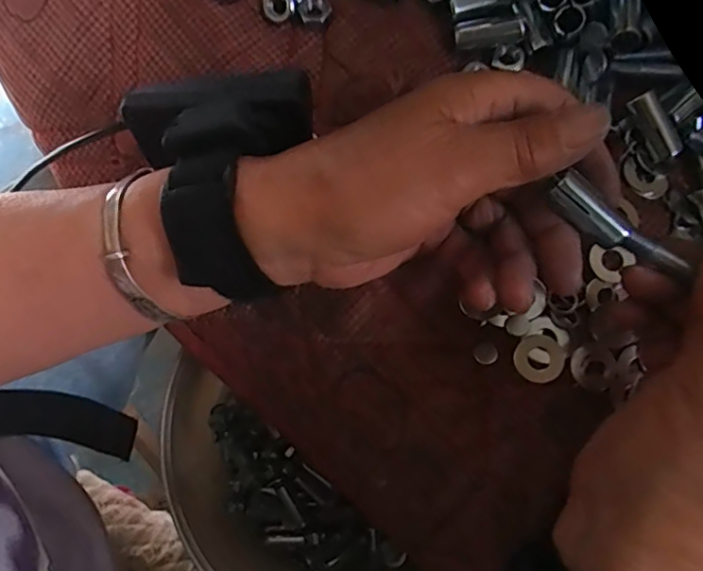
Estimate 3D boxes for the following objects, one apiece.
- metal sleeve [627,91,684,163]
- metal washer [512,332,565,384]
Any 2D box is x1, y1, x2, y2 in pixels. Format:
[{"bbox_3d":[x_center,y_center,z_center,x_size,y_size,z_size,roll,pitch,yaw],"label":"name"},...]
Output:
[{"bbox_3d":[0.146,-0.077,0.267,0.011,0.013,0.033,-34,98,-8],"label":"metal sleeve"},{"bbox_3d":[0.085,0.033,0.250,0.022,0.004,0.021,-31,79,-5],"label":"metal washer"}]

